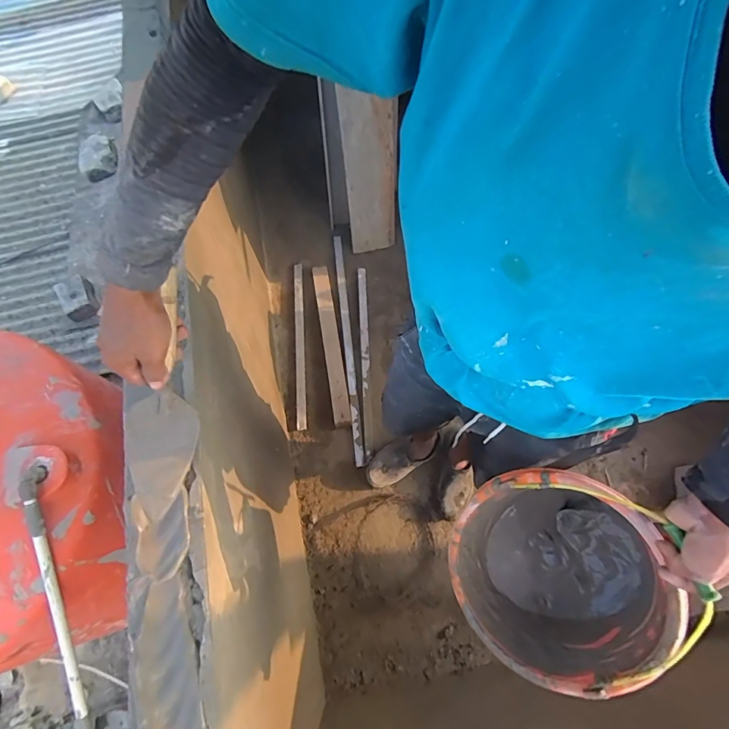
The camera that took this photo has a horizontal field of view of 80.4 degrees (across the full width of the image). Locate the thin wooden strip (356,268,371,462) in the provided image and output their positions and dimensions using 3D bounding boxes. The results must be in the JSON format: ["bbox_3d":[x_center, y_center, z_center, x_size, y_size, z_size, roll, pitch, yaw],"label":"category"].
[{"bbox_3d":[0.000,-0.030,1.492,0.032,0.013,0.694,-2,70,0],"label":"thin wooden strip"}]

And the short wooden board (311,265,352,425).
[{"bbox_3d":[-0.114,-0.078,1.491,0.058,0.028,0.577,-9,71,-3],"label":"short wooden board"}]

